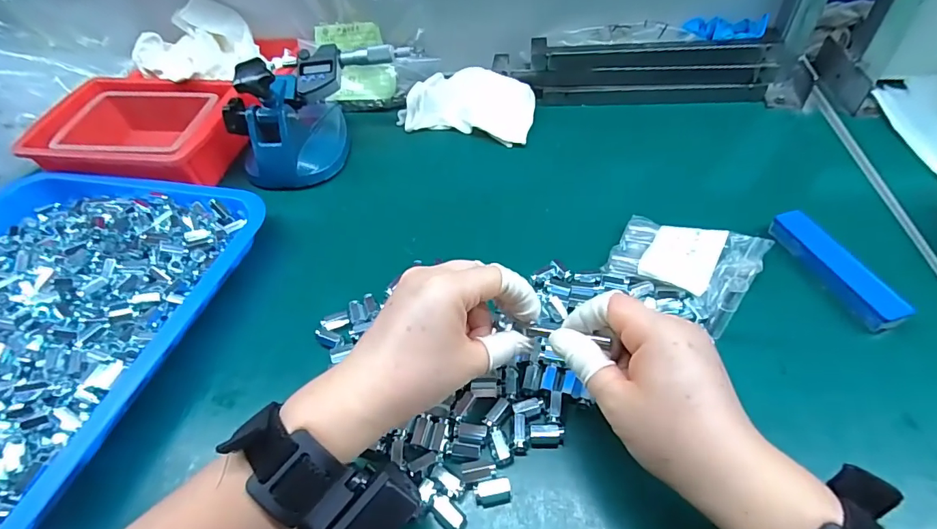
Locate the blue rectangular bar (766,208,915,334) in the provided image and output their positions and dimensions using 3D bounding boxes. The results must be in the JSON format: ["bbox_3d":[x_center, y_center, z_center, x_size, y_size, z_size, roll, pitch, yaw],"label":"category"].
[{"bbox_3d":[0.283,0.001,0.356,0.026,0.019,0.109,-14,48,-7],"label":"blue rectangular bar"}]

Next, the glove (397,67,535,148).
[{"bbox_3d":[0.000,-0.189,0.542,0.158,0.042,0.082,12,51,16],"label":"glove"}]

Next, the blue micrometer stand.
[{"bbox_3d":[-0.198,-0.168,0.494,0.110,0.113,0.149,-14,48,-7],"label":"blue micrometer stand"}]

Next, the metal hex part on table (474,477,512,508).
[{"bbox_3d":[0.014,0.135,0.272,0.021,0.012,0.011,-15,48,-8],"label":"metal hex part on table"}]

